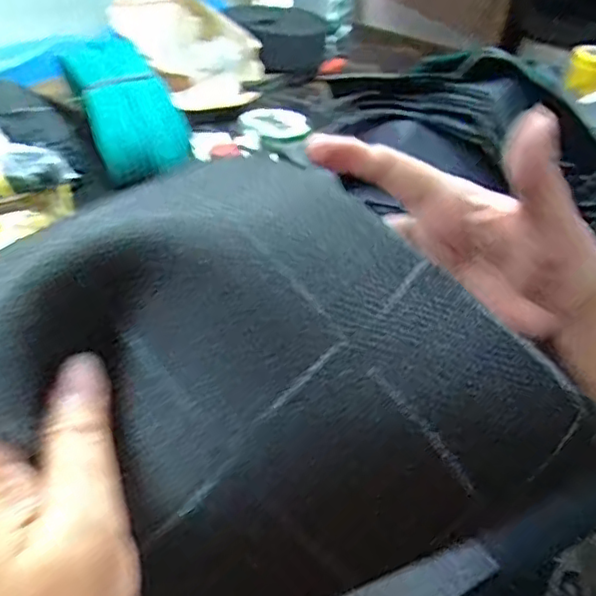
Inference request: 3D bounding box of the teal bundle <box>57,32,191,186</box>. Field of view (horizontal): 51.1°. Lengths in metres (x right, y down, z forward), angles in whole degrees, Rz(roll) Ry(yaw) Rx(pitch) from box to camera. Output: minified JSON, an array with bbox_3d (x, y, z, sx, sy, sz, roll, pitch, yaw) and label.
[{"bbox_3d":[-0.249,-0.284,0.886,0.123,0.075,0.291,-15,43,-23],"label":"teal bundle"}]

